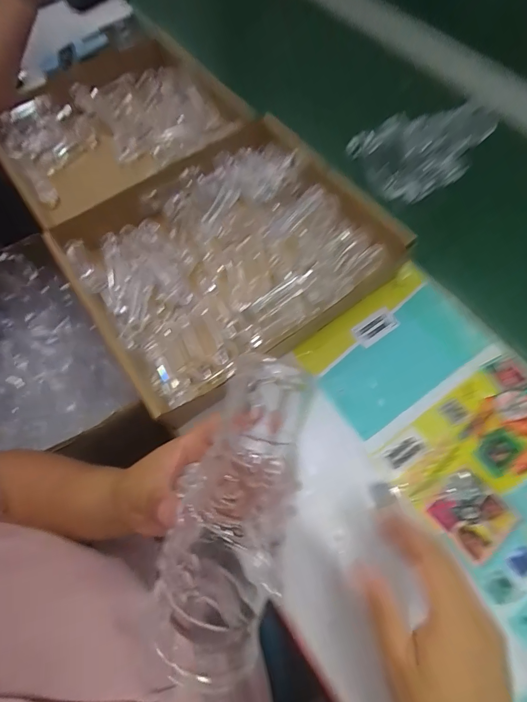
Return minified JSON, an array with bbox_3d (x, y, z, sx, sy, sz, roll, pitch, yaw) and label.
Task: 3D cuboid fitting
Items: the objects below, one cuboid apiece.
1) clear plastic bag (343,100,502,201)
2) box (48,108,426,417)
[{"bbox_3d":[0.225,-0.280,0.475,0.185,0.058,0.122,-35,70,-12],"label":"clear plastic bag"},{"bbox_3d":[-0.040,-0.116,0.414,0.328,0.056,0.277,-33,70,-12],"label":"box"}]

